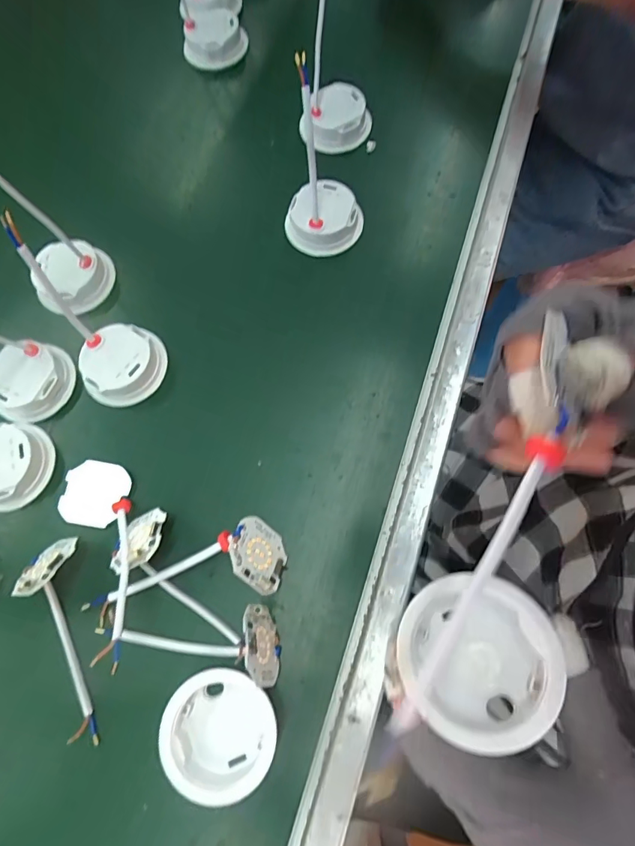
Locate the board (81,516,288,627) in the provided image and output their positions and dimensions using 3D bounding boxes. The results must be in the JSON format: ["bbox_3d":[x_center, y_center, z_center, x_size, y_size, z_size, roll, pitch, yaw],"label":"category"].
[{"bbox_3d":[-0.093,0.116,0.311,0.147,0.045,0.055,-26,75,-4],"label":"board"}]

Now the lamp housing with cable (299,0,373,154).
[{"bbox_3d":[0.018,-0.328,0.419,0.071,0.127,0.072,3,75,4],"label":"lamp housing with cable"}]

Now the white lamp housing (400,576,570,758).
[{"bbox_3d":[0.074,0.110,0.219,0.067,0.037,0.066,0,75,1],"label":"white lamp housing"}]

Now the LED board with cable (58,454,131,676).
[{"bbox_3d":[-0.148,0.092,0.319,0.050,0.029,0.150,-29,53,-6],"label":"LED board with cable"}]

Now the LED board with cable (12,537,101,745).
[{"bbox_3d":[-0.183,0.150,0.310,0.043,0.034,0.138,-12,75,-1],"label":"LED board with cable"}]

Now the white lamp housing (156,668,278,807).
[{"bbox_3d":[-0.064,0.200,0.294,0.068,0.023,0.071,-2,72,5],"label":"white lamp housing"}]

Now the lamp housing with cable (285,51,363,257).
[{"bbox_3d":[0.005,-0.212,0.380,0.071,0.116,0.080,3,75,4],"label":"lamp housing with cable"}]

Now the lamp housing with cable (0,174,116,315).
[{"bbox_3d":[-0.225,-0.152,0.358,0.067,0.134,0.070,0,75,1],"label":"lamp housing with cable"}]

